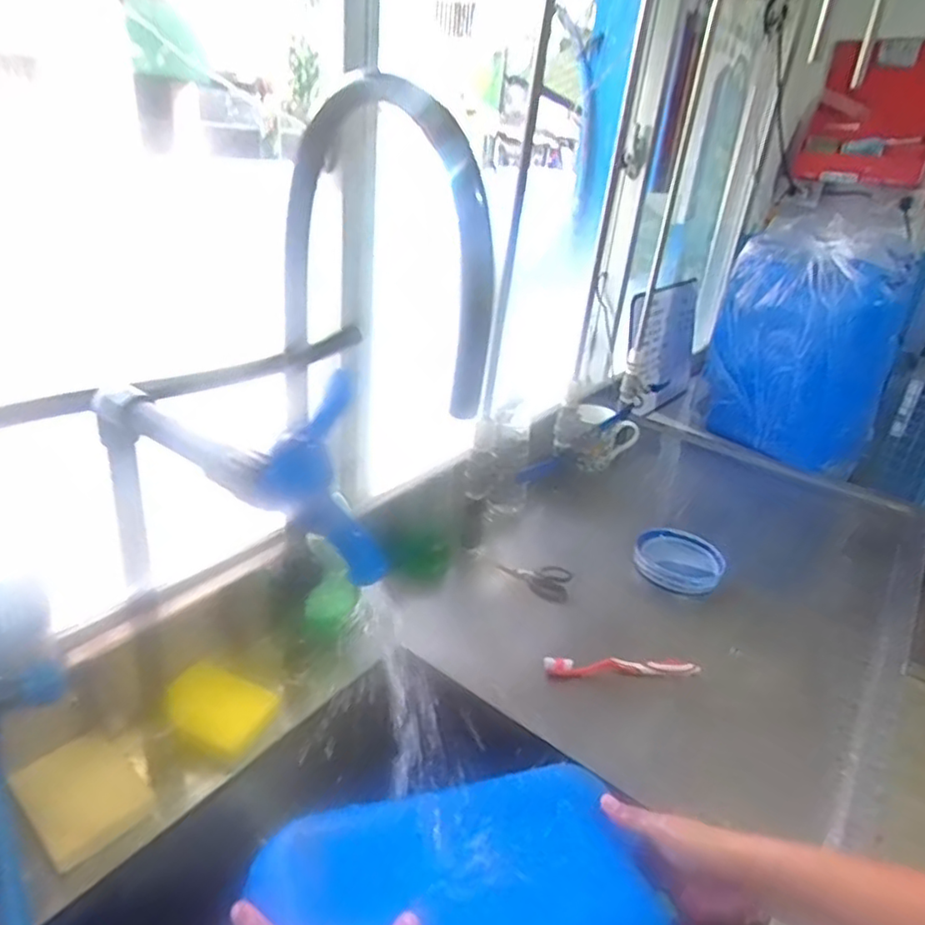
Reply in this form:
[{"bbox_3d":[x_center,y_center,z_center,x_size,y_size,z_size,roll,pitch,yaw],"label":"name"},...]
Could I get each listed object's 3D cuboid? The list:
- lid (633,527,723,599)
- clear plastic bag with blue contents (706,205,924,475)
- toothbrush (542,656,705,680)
[{"bbox_3d":[0.308,0.141,0.926,0.117,0.014,0.127,4,36,-3],"label":"lid"},{"bbox_3d":[0.742,-0.263,1.403,0.344,0.435,0.314,23,31,31],"label":"clear plastic bag with blue contents"},{"bbox_3d":[0.182,0.233,0.738,0.183,0.021,0.025,1,27,-10],"label":"toothbrush"}]

